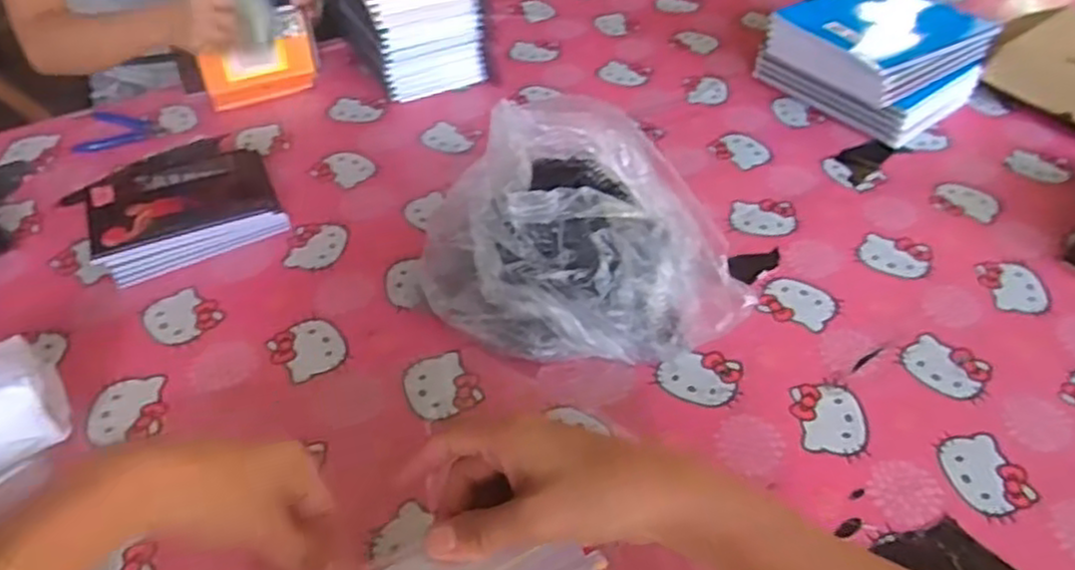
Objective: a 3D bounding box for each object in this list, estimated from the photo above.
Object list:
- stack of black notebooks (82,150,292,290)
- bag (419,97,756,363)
[{"bbox_3d":[-0.429,-0.093,0.902,0.211,0.042,0.179,-22,50,-23],"label":"stack of black notebooks"},{"bbox_3d":[0.040,-0.054,0.781,0.297,0.174,0.220,-1,45,-4],"label":"bag"}]

